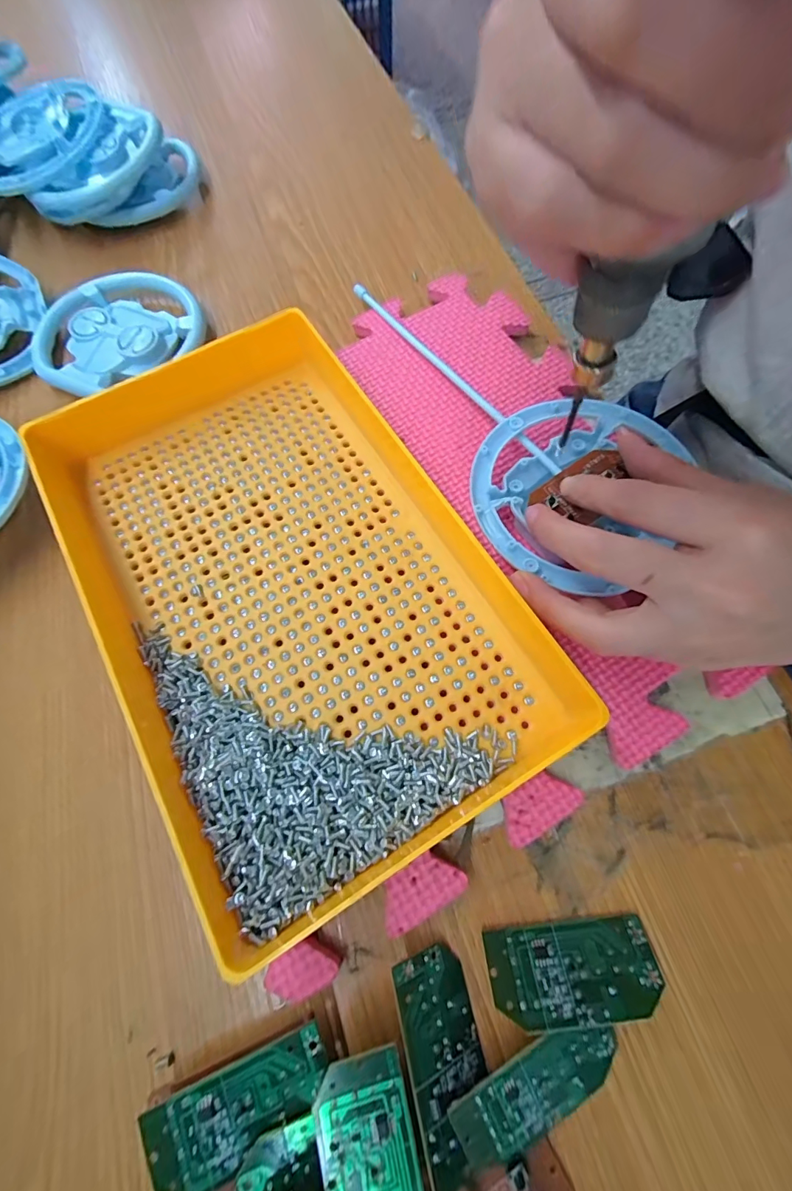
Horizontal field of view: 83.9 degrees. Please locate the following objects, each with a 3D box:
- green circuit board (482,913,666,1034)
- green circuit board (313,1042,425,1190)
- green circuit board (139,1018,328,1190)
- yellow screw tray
[{"bbox_3d":[0.064,0.135,0.159,0.059,0.004,0.029,-6,37,-1],"label":"green circuit board"},{"bbox_3d":[-0.008,0.177,0.137,0.029,0.004,0.060,-11,80,-8],"label":"green circuit board"},{"bbox_3d":[-0.051,0.169,0.144,0.059,0.005,0.027,-23,76,-8],"label":"green circuit board"},{"bbox_3d":[-0.053,-0.013,0.203,0.163,0.045,0.255,-30,71,-9],"label":"yellow screw tray"}]

